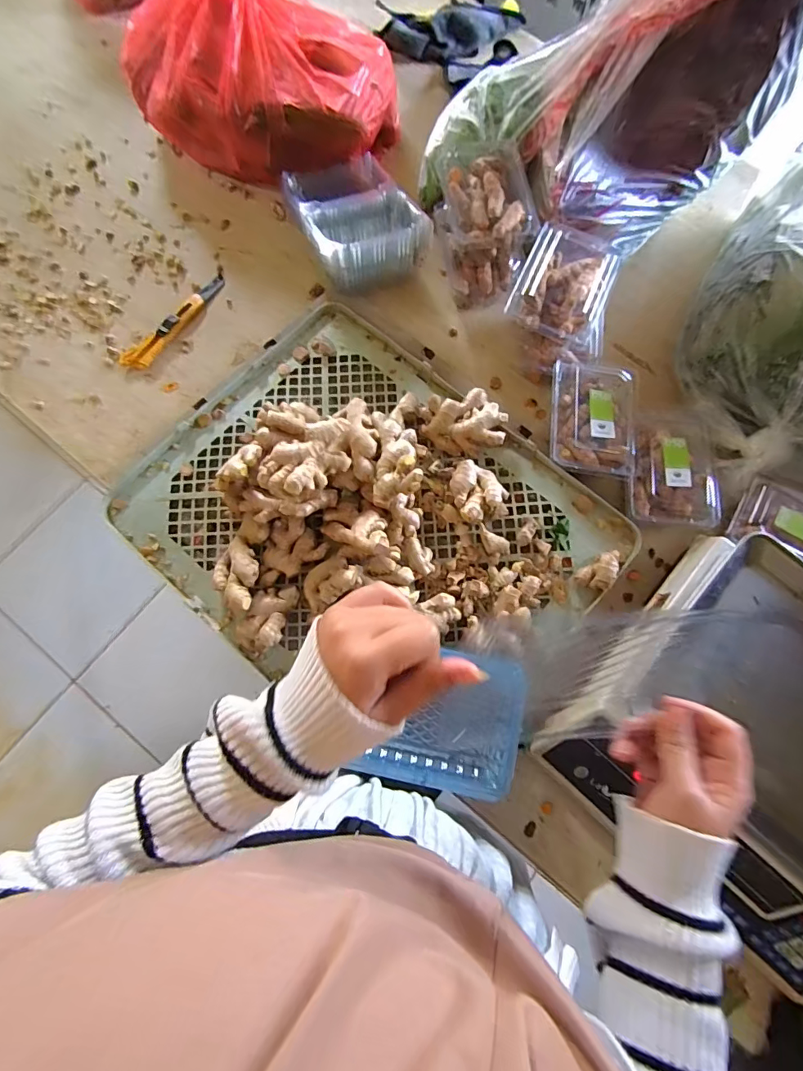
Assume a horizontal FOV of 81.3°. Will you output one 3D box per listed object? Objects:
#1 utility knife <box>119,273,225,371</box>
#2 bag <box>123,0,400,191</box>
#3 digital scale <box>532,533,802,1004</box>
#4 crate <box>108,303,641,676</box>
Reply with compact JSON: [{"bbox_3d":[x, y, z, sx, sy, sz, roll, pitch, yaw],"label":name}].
[{"bbox_3d":[-0.308,-0.293,0.637,0.033,0.015,0.181,36,78,7],"label":"utility knife"},{"bbox_3d":[-0.191,-0.642,0.646,0.350,0.185,0.267,-21,78,-6],"label":"bag"},{"bbox_3d":[0.372,0.209,0.464,0.346,0.082,0.324,41,79,8],"label":"digital scale"},{"bbox_3d":[-0.039,-0.022,0.531,0.501,0.097,0.398,40,79,8],"label":"crate"}]

